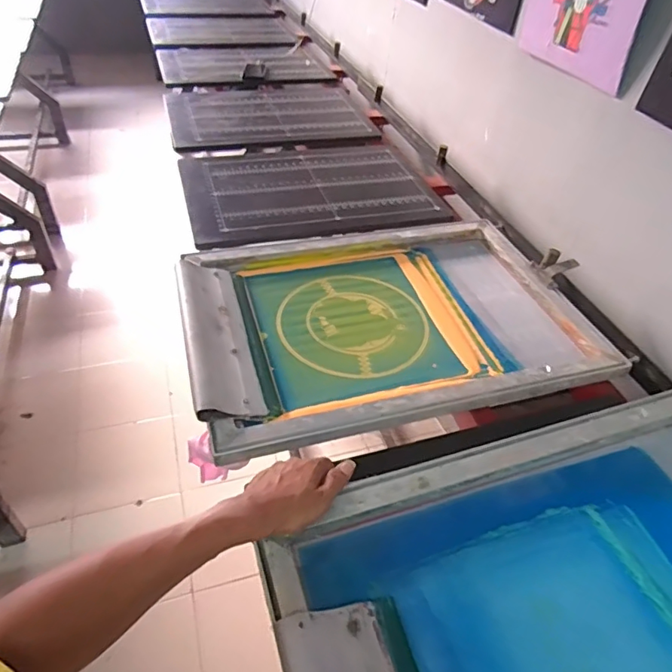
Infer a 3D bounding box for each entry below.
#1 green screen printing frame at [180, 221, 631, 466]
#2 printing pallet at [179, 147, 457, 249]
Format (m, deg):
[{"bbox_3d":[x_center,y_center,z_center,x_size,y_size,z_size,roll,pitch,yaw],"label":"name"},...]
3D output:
[{"bbox_3d":[0.090,-0.052,0.917,0.679,0.045,0.483,-10,46,-15],"label":"green screen printing frame"},{"bbox_3d":[-0.059,-0.372,1.279,0.603,0.035,0.430,-10,46,-15],"label":"printing pallet"}]

